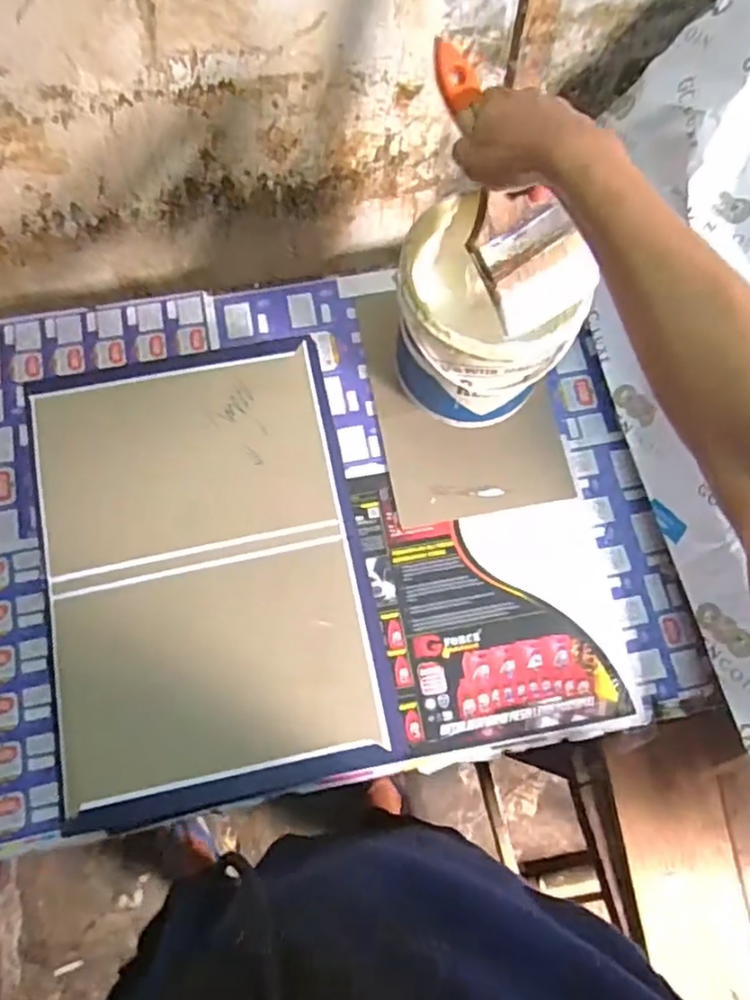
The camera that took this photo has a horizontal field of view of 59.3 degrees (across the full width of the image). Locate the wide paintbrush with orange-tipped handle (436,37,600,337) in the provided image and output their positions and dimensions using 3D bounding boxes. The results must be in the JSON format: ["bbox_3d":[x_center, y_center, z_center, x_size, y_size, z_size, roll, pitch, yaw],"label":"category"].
[{"bbox_3d":[0.099,-0.236,0.511,0.084,0.016,0.213,-34,110,-11],"label":"wide paintbrush with orange-tipped handle"}]

